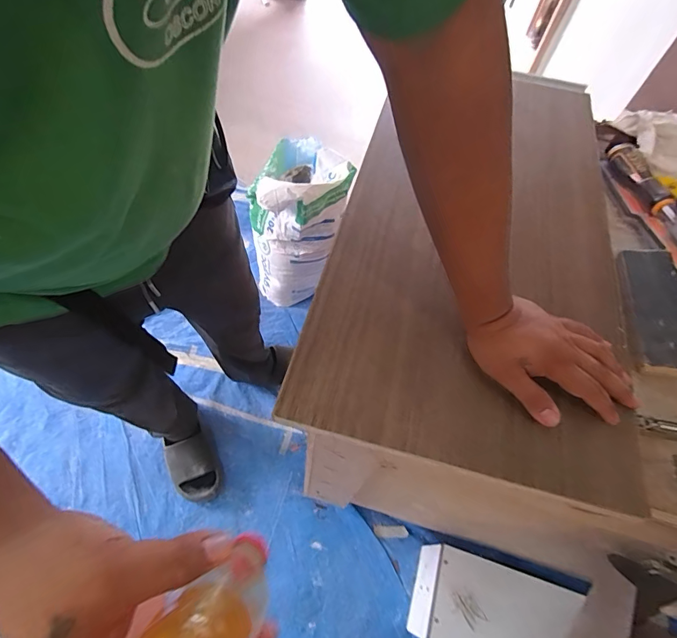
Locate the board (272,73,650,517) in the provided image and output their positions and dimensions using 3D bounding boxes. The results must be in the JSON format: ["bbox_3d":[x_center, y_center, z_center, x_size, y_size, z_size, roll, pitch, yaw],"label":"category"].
[{"bbox_3d":[0.182,-0.133,0.529,0.339,0.017,0.646,14,60,4],"label":"board"}]

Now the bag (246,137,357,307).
[{"bbox_3d":[-0.116,-0.297,1.217,0.260,0.448,0.265,-5,60,-9],"label":"bag"}]

